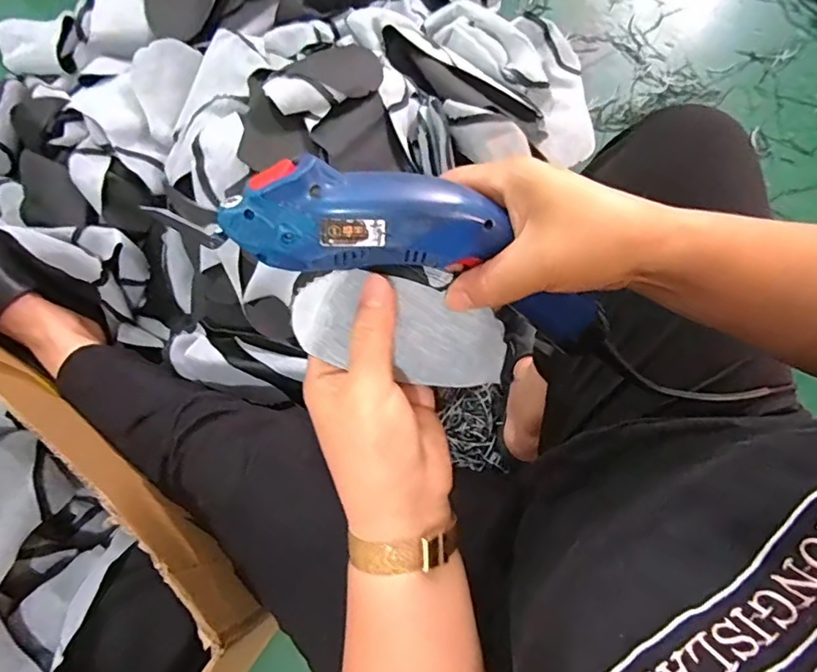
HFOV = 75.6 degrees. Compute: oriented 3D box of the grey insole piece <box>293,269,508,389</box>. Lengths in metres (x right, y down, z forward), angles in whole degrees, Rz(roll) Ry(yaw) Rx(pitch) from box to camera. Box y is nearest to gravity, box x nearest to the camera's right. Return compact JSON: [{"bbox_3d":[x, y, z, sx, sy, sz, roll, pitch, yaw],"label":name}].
[{"bbox_3d":[-0.005,-0.002,0.294,0.122,0.039,0.047,15,78,-3],"label":"grey insole piece"}]

